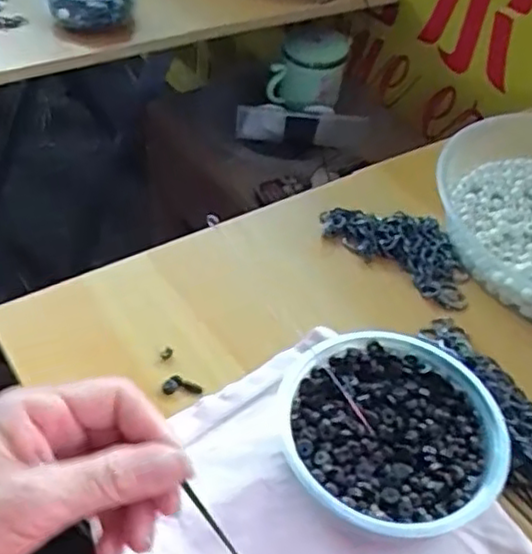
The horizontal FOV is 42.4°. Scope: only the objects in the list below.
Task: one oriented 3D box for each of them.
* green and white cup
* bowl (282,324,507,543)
[{"bbox_3d":[0.058,-0.267,0.867,0.086,0.074,0.092,4,45,-4],"label":"green and white cup"},{"bbox_3d":[0.062,0.085,0.351,0.111,0.043,0.112,3,45,-3],"label":"bowl"}]

